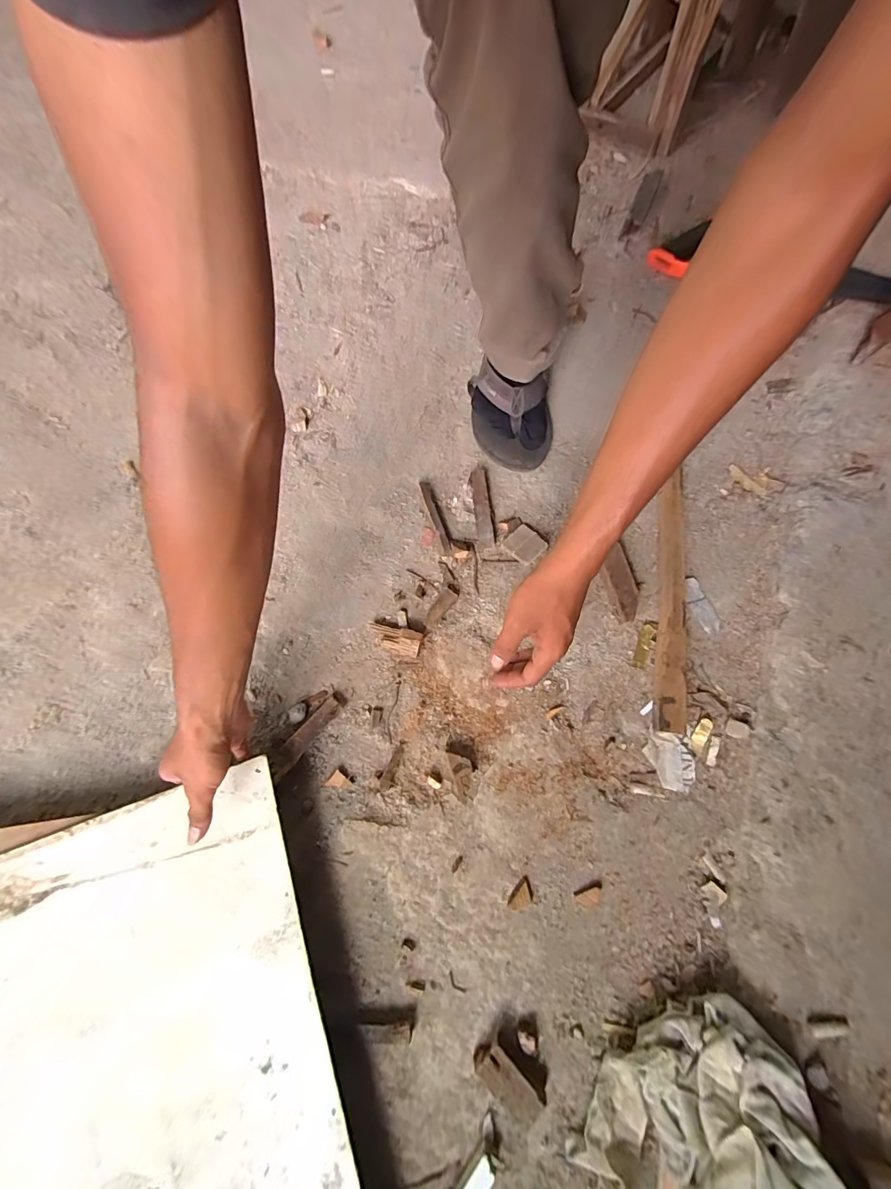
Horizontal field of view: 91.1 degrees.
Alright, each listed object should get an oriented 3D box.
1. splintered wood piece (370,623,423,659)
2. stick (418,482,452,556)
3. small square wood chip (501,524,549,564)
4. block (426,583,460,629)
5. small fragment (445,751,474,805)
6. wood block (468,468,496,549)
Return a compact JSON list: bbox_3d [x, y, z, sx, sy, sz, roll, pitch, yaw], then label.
[{"bbox_3d":[-0.064,0.056,0.545,0.067,0.017,0.030,14,73,6],"label":"splintered wood piece"},{"bbox_3d":[-0.012,-0.106,0.596,0.015,0.014,0.118,-19,73,-4],"label":"stick"},{"bbox_3d":[0.105,-0.066,0.579,0.045,0.011,0.047,-43,76,-11],"label":"small square wood chip"},{"bbox_3d":[-0.006,0.014,0.561,0.019,0.009,0.064,35,77,12],"label":"block"},{"bbox_3d":[0.018,0.204,0.492,0.027,0.014,0.053,-13,72,-2],"label":"small fragment"},{"bbox_3d":[0.050,-0.120,0.595,0.026,0.014,0.115,-8,72,-1],"label":"wood block"}]

